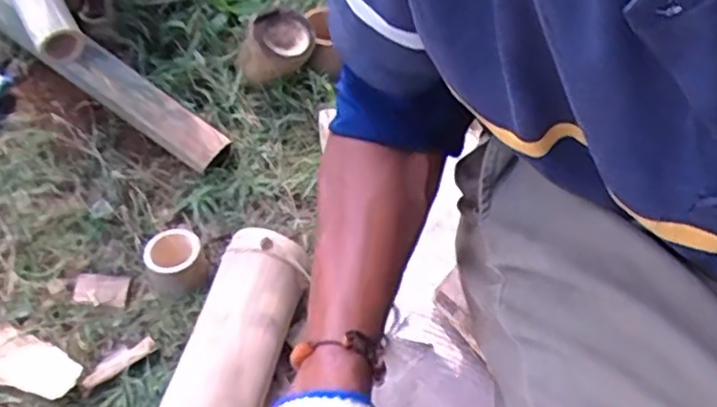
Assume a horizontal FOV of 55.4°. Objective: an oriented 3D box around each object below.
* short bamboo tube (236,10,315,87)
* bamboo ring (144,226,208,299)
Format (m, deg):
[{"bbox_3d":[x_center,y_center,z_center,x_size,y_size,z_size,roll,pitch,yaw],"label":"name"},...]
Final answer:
[{"bbox_3d":[-0.110,-0.198,0.886,0.086,0.095,0.074,20,59,-17],"label":"short bamboo tube"},{"bbox_3d":[-0.201,0.065,0.750,0.068,0.037,0.075,-32,61,-19],"label":"bamboo ring"}]

